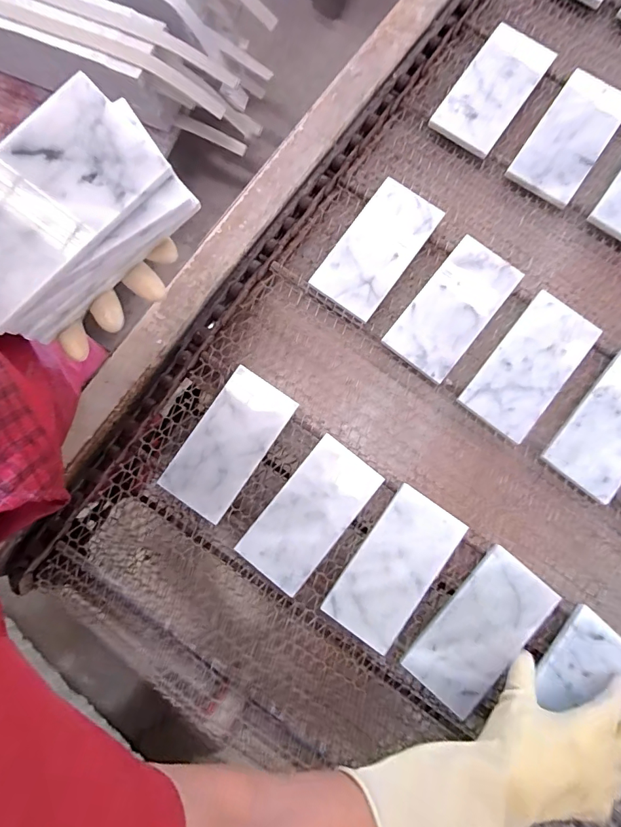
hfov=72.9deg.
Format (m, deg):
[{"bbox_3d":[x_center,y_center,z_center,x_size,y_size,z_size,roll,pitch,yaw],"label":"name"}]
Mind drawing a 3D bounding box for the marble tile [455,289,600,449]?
[{"bbox_3d":[0.239,-0.051,0.455,0.080,0.008,0.157,39,84,3],"label":"marble tile"}]

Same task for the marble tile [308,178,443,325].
[{"bbox_3d":[0.076,-0.188,0.472,0.079,0.010,0.158,34,84,5],"label":"marble tile"}]

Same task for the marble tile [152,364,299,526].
[{"bbox_3d":[-0.089,0.033,0.454,0.078,0.005,0.155,35,87,5],"label":"marble tile"}]

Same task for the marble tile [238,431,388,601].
[{"bbox_3d":[-0.001,0.105,0.438,0.077,0.015,0.152,38,83,7],"label":"marble tile"}]

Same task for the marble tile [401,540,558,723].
[{"bbox_3d":[0.171,0.220,0.422,0.081,0.015,0.154,39,83,7],"label":"marble tile"}]

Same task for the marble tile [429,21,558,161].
[{"bbox_3d":[0.218,-0.388,0.500,0.079,0.010,0.166,34,80,7],"label":"marble tile"}]

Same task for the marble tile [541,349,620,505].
[{"bbox_3d":[0.325,0.010,0.451,0.080,0.019,0.158,39,83,7],"label":"marble tile"}]

